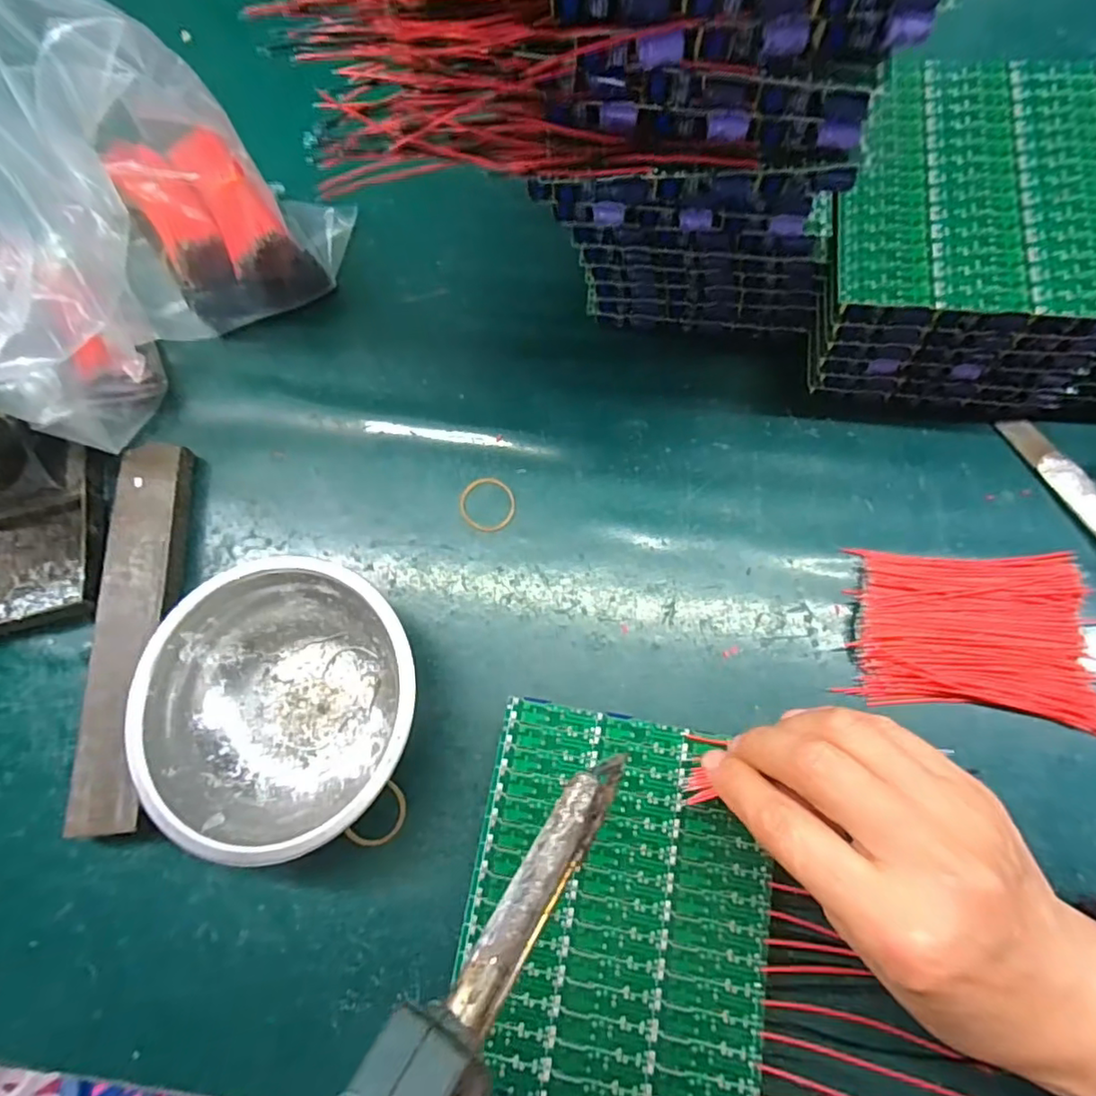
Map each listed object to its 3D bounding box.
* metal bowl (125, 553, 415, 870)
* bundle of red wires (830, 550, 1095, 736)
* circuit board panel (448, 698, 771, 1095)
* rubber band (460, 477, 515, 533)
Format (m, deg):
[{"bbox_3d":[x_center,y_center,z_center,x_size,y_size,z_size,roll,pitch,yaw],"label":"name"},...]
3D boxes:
[{"bbox_3d":[-0.123,0.072,0.282,0.124,0.042,0.124,-1,73,2],"label":"metal bowl"},{"bbox_3d":[0.207,0.040,0.288,0.110,0.013,0.077,7,73,4],"label":"bundle of red wires"},{"bbox_3d":[0.029,0.151,0.256,0.124,0.004,0.148,9,72,7],"label":"circuit board panel"},{"bbox_3d":[-0.033,-0.024,0.329,0.030,0.004,0.032,-1,73,2],"label":"rubber band"}]

